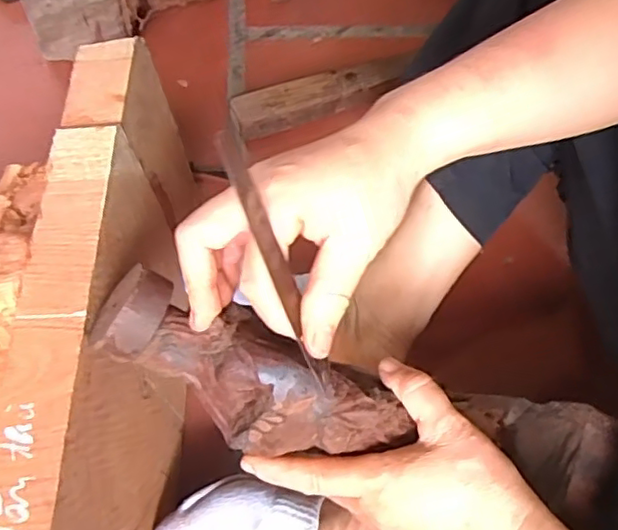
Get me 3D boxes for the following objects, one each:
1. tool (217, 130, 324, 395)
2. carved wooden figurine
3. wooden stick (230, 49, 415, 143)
[{"bbox_3d":[-0.013,0.003,0.280,0.012,0.138,0.010,-30,31,-16],"label":"tool"},{"bbox_3d":[-0.028,0.062,0.327,0.168,0.050,0.059,27,64,-9],"label":"carved wooden figurine"},{"bbox_3d":[0.022,-0.191,0.686,0.223,0.036,0.049,-21,65,-14],"label":"wooden stick"}]

